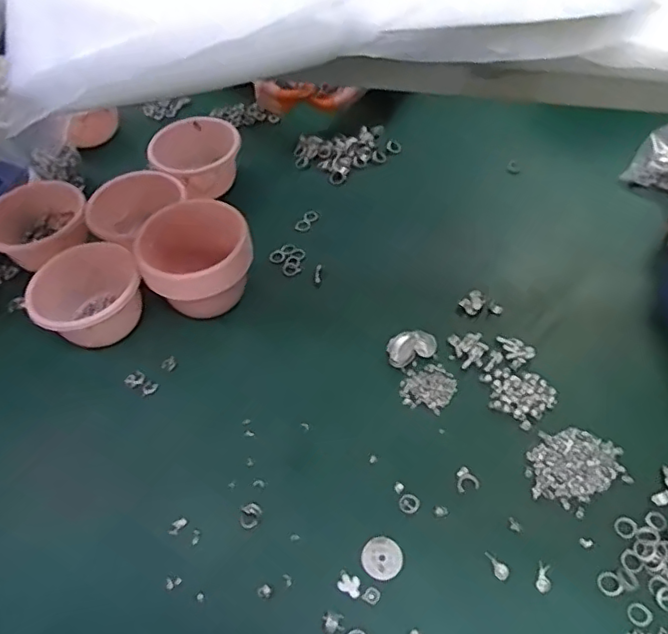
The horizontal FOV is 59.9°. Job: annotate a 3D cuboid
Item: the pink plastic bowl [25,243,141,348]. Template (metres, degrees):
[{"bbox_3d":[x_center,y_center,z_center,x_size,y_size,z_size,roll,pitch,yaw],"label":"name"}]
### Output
[{"bbox_3d":[-0.338,-0.027,0.803,0.133,0.080,0.140,-2,52,3],"label":"pink plastic bowl"}]

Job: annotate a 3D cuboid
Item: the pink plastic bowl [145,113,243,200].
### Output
[{"bbox_3d":[-0.234,-0.265,0.990,0.135,0.089,0.131,-2,52,3],"label":"pink plastic bowl"}]

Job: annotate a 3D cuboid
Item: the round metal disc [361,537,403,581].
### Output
[{"bbox_3d":[0.052,0.257,0.619,0.042,0.004,0.042,-2,52,3],"label":"round metal disc"}]

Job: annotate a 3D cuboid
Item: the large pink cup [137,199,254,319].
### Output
[{"bbox_3d":[-0.186,-0.070,0.817,0.146,0.128,0.126,-24,55,-14],"label":"large pink cup"}]

